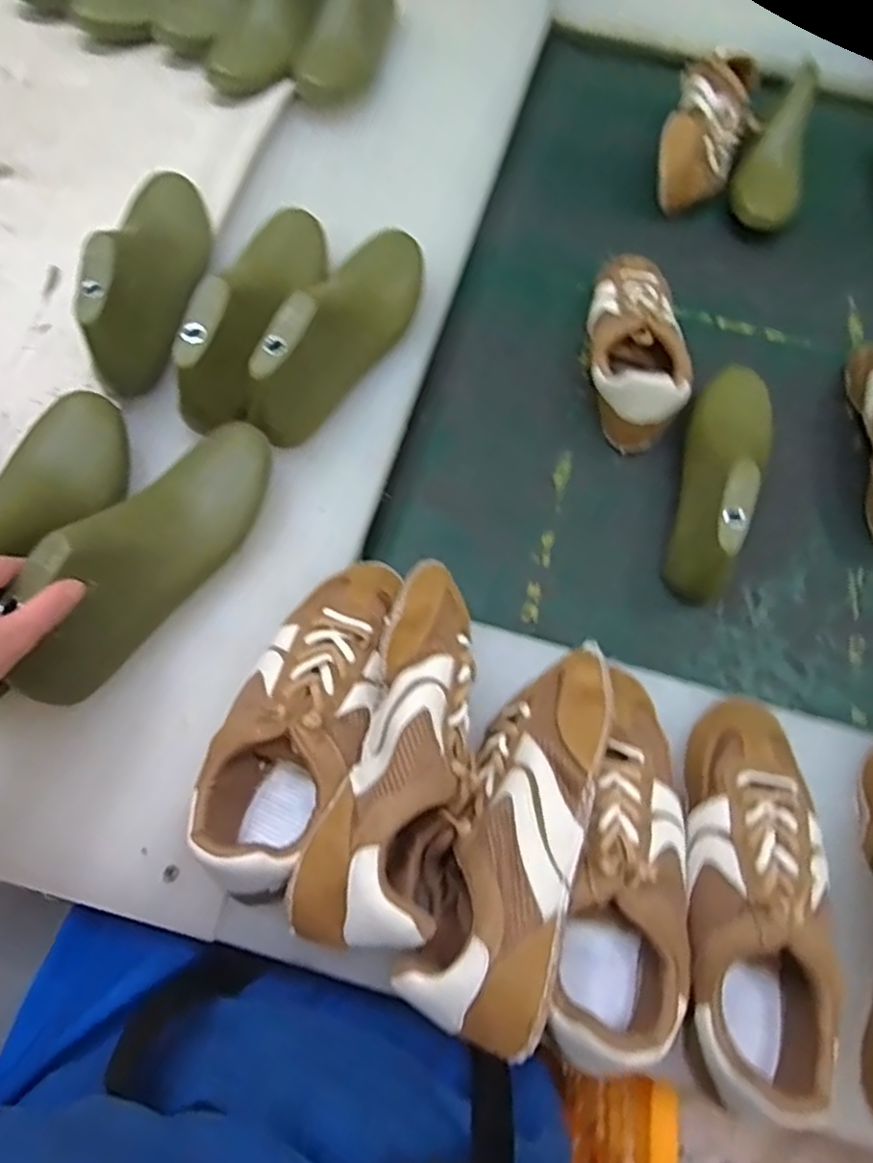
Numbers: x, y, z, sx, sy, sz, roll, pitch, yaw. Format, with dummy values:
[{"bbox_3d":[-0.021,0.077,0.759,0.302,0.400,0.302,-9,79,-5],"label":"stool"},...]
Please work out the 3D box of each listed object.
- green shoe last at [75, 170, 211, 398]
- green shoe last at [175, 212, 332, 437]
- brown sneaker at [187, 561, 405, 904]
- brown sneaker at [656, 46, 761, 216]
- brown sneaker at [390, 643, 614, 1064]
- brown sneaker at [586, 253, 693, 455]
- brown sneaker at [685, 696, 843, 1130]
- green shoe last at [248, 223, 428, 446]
[{"bbox_3d":[-0.240,-0.282,0.568,0.064,0.085,0.241,-3,65,-3],"label":"green shoe last"},{"bbox_3d":[-0.147,-0.233,0.553,0.066,0.079,0.240,13,66,4],"label":"green shoe last"},{"bbox_3d":[-0.078,0.080,0.430,0.084,0.074,0.218,22,67,8],"label":"brown sneaker"},{"bbox_3d":[0.308,-0.508,0.760,0.095,0.071,0.217,18,66,7],"label":"brown sneaker"},{"bbox_3d":[0.051,0.141,0.397,0.080,0.071,0.230,20,66,7],"label":"brown sneaker"},{"bbox_3d":[0.186,-0.232,0.638,0.083,0.066,0.217,3,65,0],"label":"brown sneaker"},{"bbox_3d":[0.188,0.178,0.399,0.074,0.072,0.214,11,65,4],"label":"brown sneaker"},{"bbox_3d":[-0.074,-0.214,0.554,0.071,0.088,0.237,20,66,8],"label":"green shoe last"}]

